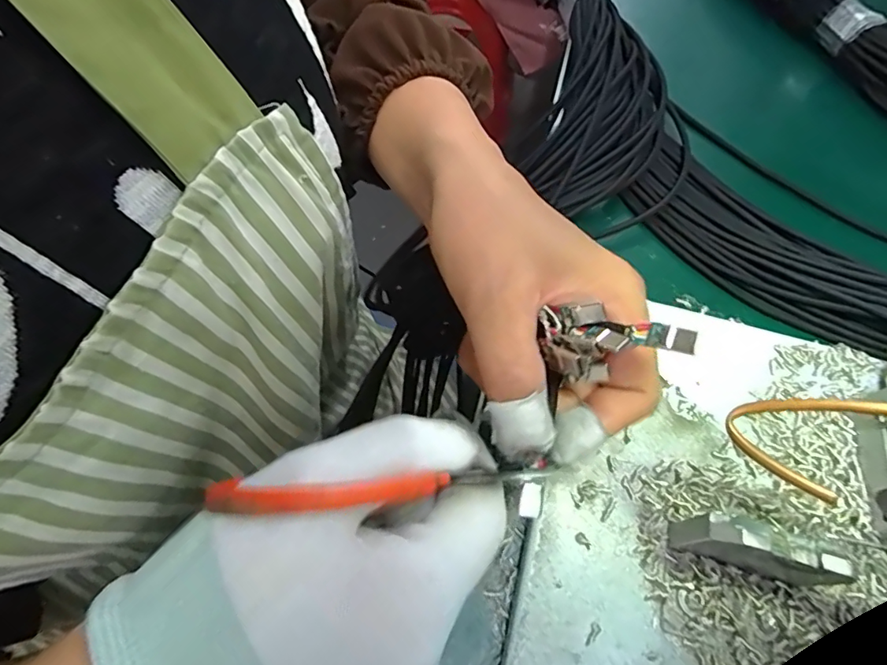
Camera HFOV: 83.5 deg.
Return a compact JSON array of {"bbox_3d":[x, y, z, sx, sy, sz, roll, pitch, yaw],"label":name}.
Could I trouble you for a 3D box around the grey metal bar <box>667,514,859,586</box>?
[{"bbox_3d":[0.117,0.081,0.187,0.048,0.045,0.011,19,60,8],"label":"grey metal bar"}]

